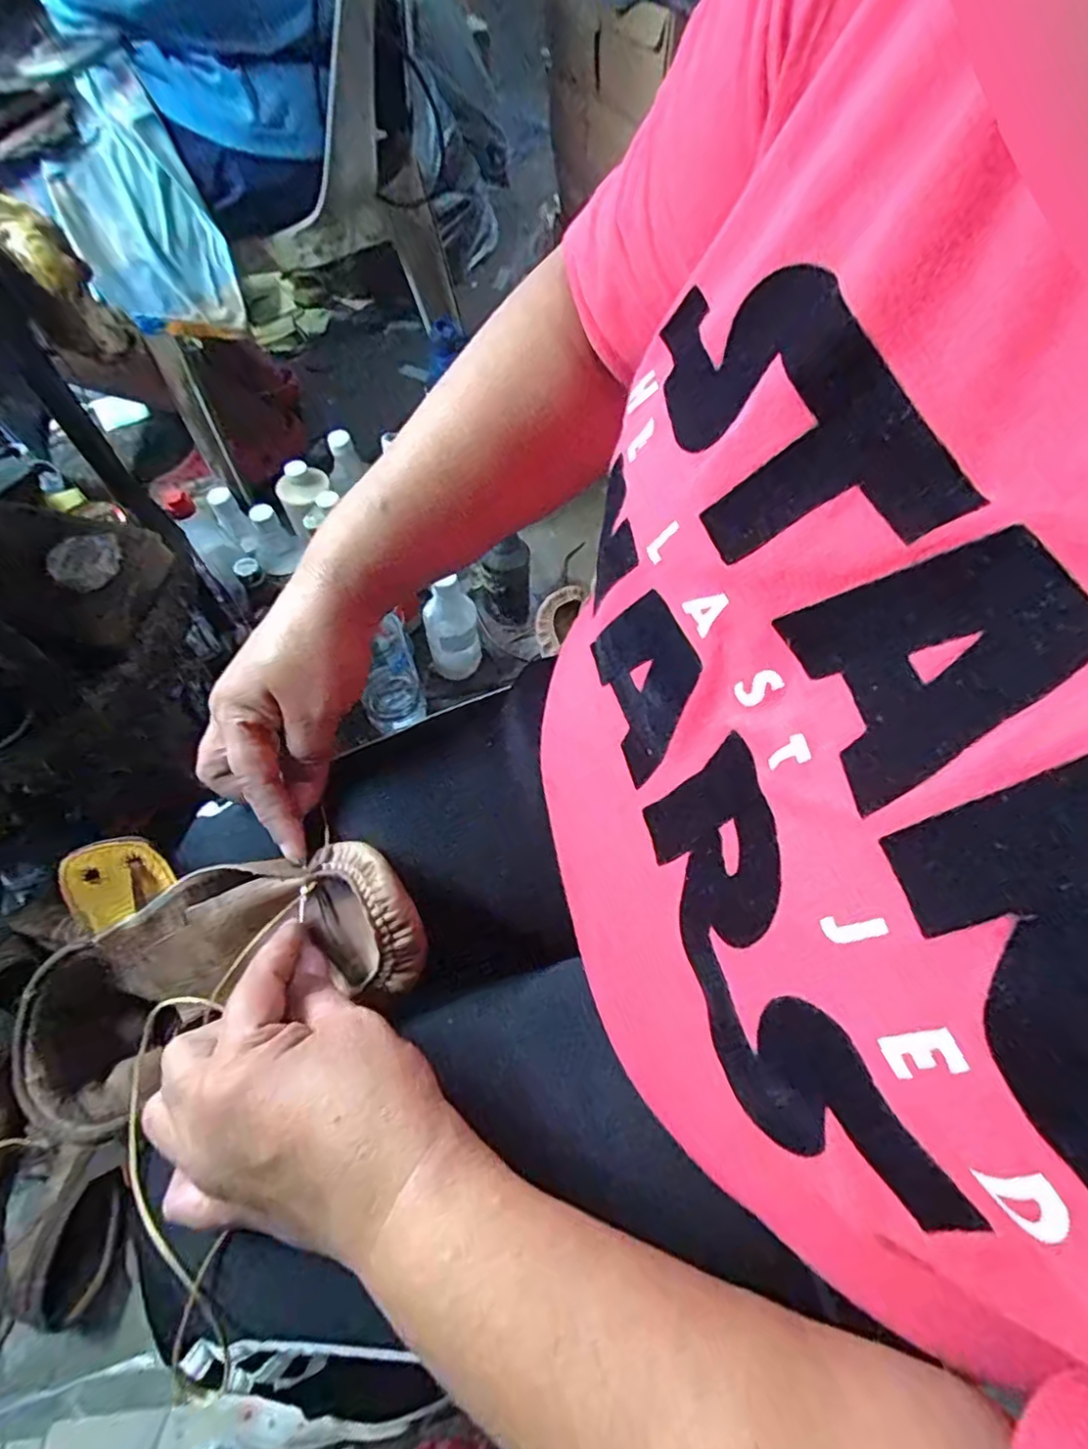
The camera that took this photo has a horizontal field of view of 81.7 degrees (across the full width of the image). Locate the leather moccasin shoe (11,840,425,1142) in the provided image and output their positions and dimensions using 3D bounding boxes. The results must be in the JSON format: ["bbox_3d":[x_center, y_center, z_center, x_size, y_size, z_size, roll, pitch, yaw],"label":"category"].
[{"bbox_3d":[-0.168,0.130,0.310,0.241,0.069,0.080,-29,61,16],"label":"leather moccasin shoe"}]

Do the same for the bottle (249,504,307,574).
[{"bbox_3d":[-0.354,-0.248,0.826,0.060,0.103,0.067,-26,63,-13],"label":"bottle"}]

